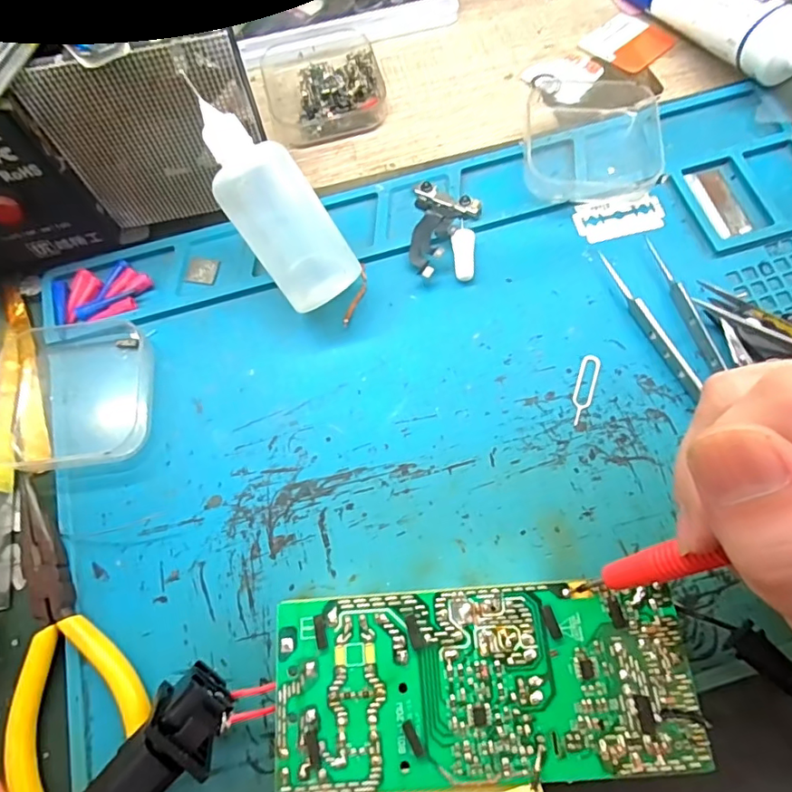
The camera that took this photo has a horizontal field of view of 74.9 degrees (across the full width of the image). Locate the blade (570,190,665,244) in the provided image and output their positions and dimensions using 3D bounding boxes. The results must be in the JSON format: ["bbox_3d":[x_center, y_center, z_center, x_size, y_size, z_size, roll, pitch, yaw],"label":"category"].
[{"bbox_3d":[0.108,-0.087,0.249,0.042,0.004,0.023,-15,71,-2],"label":"blade"}]

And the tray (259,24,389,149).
[{"bbox_3d":[-0.040,-0.174,0.281,0.061,0.020,0.066,-18,71,-3],"label":"tray"}]

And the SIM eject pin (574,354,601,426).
[{"bbox_3d":[0.082,-0.003,0.221,0.008,0.004,0.033,16,73,8],"label":"SIM eject pin"}]

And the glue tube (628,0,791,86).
[{"bbox_3d":[0.172,-0.194,0.267,0.031,0.019,0.124,-46,56,25],"label":"glue tube"}]

